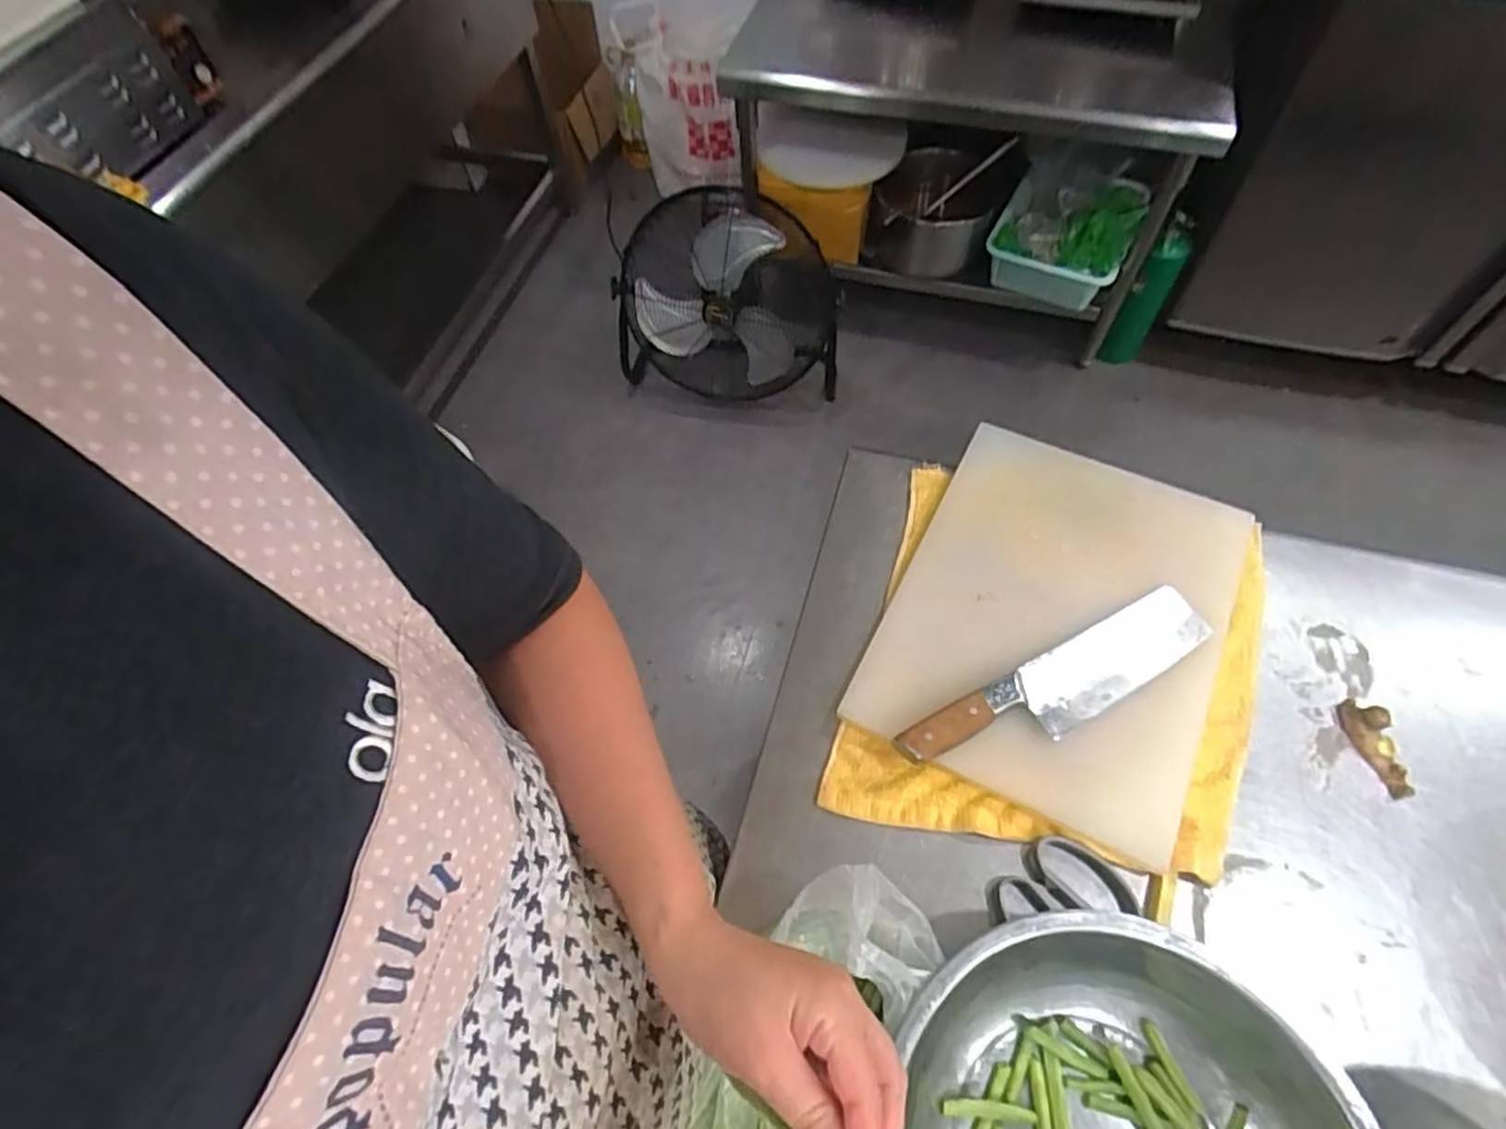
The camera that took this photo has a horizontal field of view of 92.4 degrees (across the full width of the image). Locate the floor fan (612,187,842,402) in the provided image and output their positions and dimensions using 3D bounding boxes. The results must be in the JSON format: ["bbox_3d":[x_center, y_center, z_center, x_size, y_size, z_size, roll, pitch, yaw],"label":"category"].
[{"bbox_3d":[-0.073,-0.620,1.716,0.542,0.445,0.210,7,62,8],"label":"floor fan"}]

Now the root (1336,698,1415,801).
[{"bbox_3d":[0.512,0.148,0.590,0.023,0.031,0.082,-12,61,-3],"label":"root"}]

